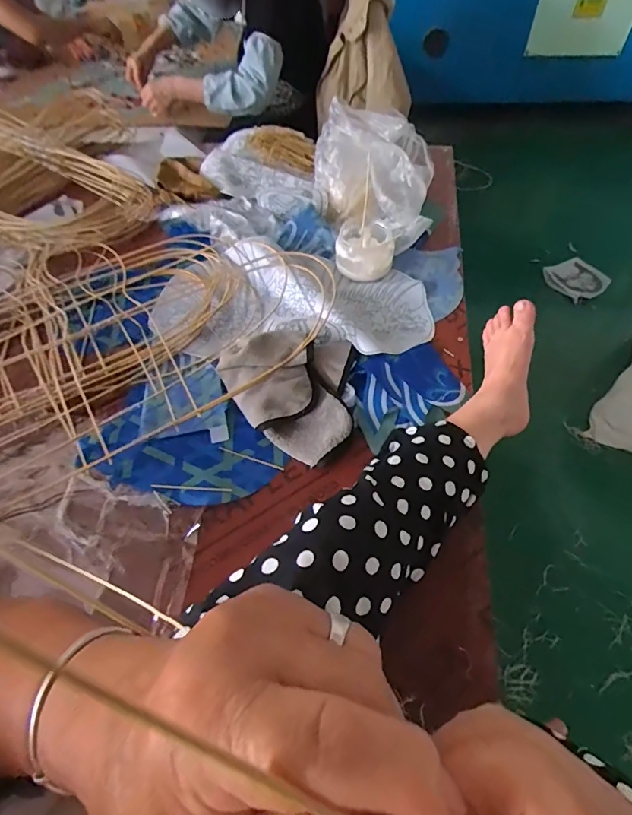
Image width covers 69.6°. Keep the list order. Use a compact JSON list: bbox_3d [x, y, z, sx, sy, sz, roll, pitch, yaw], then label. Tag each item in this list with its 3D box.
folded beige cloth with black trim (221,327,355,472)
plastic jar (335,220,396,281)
[{"bbox_3d":[-0.026,-0.050,0.742,0.245,0.068,0.218,35,64,23],"label":"folded beige cloth with black trim"},{"bbox_3d":[0.098,-0.315,0.905,0.111,0.074,0.105,-1,56,2],"label":"plastic jar"}]

